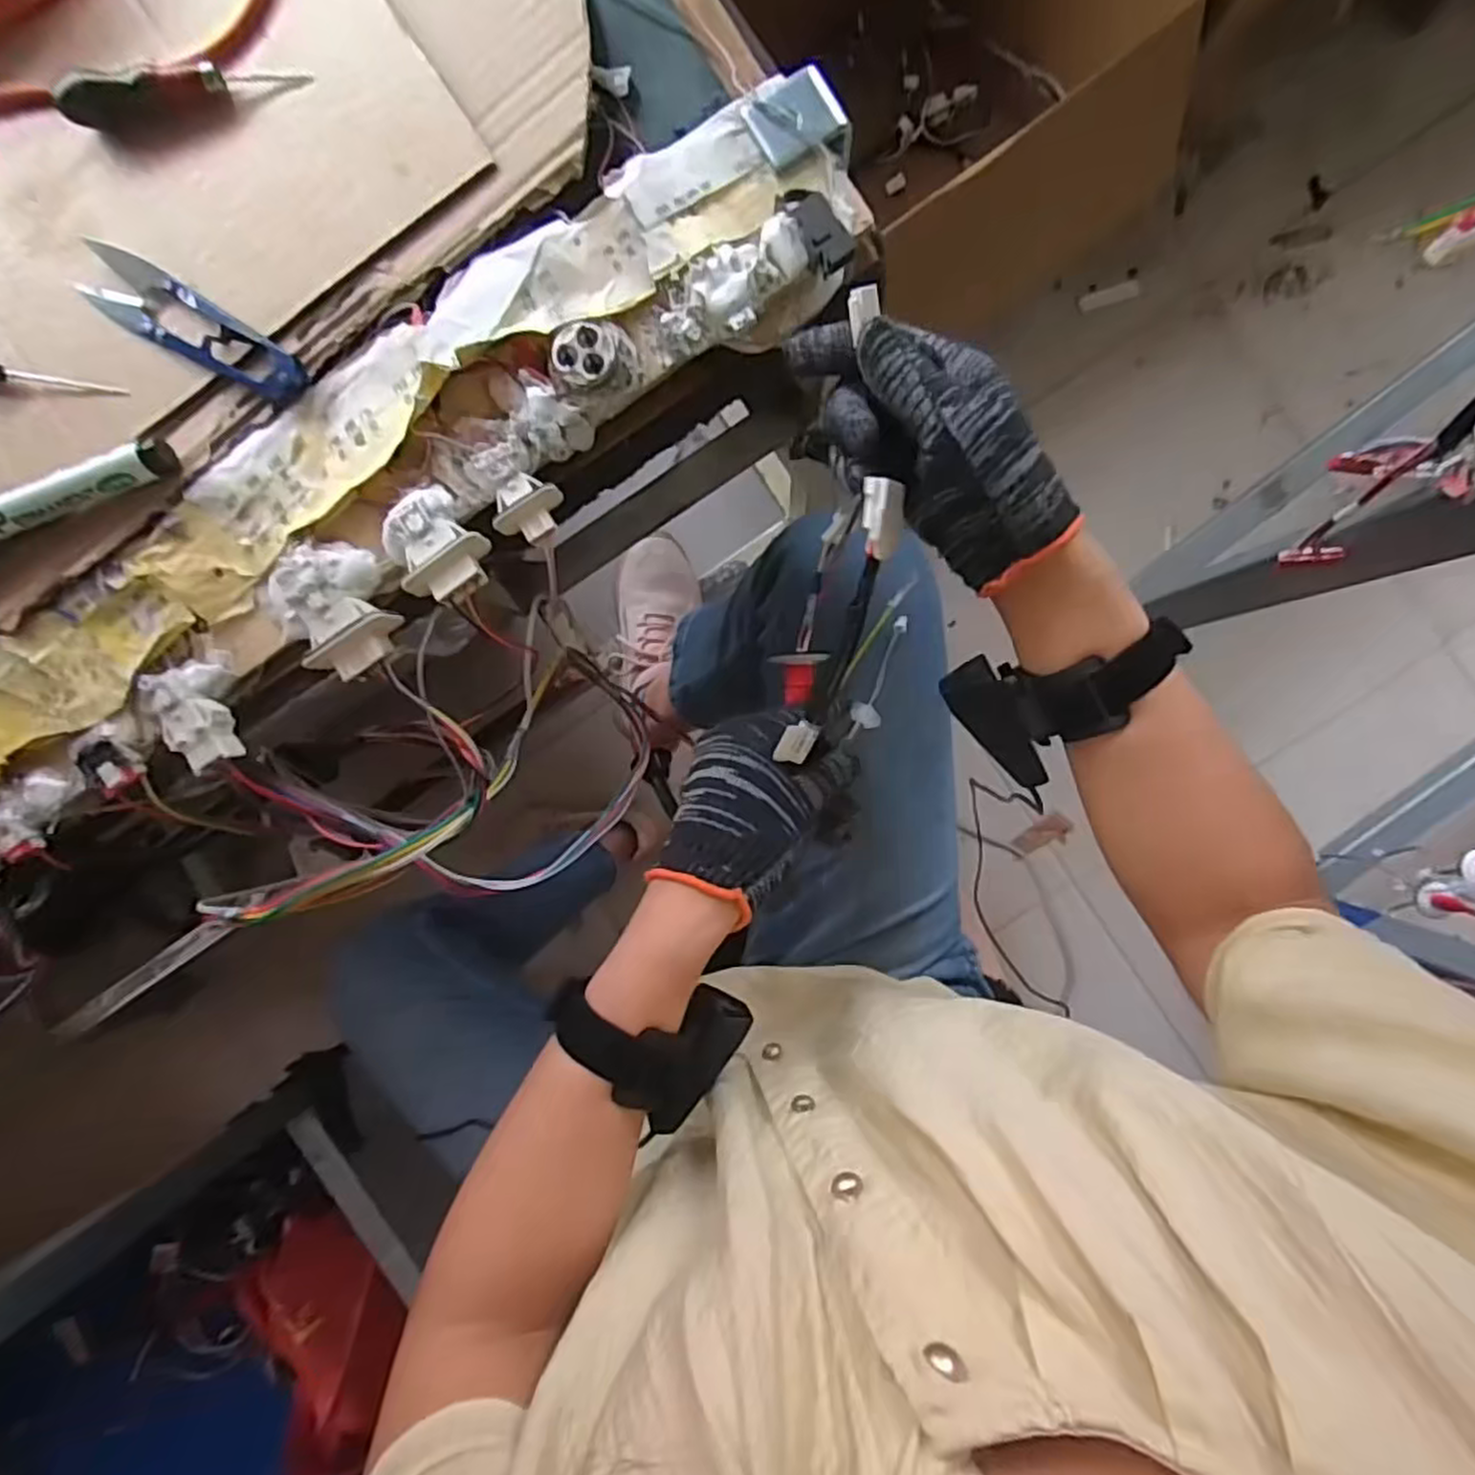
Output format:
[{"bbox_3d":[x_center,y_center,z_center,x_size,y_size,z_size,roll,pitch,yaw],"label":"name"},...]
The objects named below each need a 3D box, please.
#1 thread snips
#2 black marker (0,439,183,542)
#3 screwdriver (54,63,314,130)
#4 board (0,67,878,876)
[{"bbox_3d":[-0.250,-0.188,0.346,0.118,0.010,0.029,31,91,4],"label":"thread snips"},{"bbox_3d":[-0.323,-0.106,0.347,0.139,0.017,0.019,-17,88,4],"label":"black marker"},{"bbox_3d":[-0.254,-0.292,0.343,0.110,0.016,0.017,-5,89,4],"label":"screwdriver"},{"bbox_3d":[-0.234,-0.063,0.360,0.698,0.043,0.136,-31,87,3],"label":"board"}]

